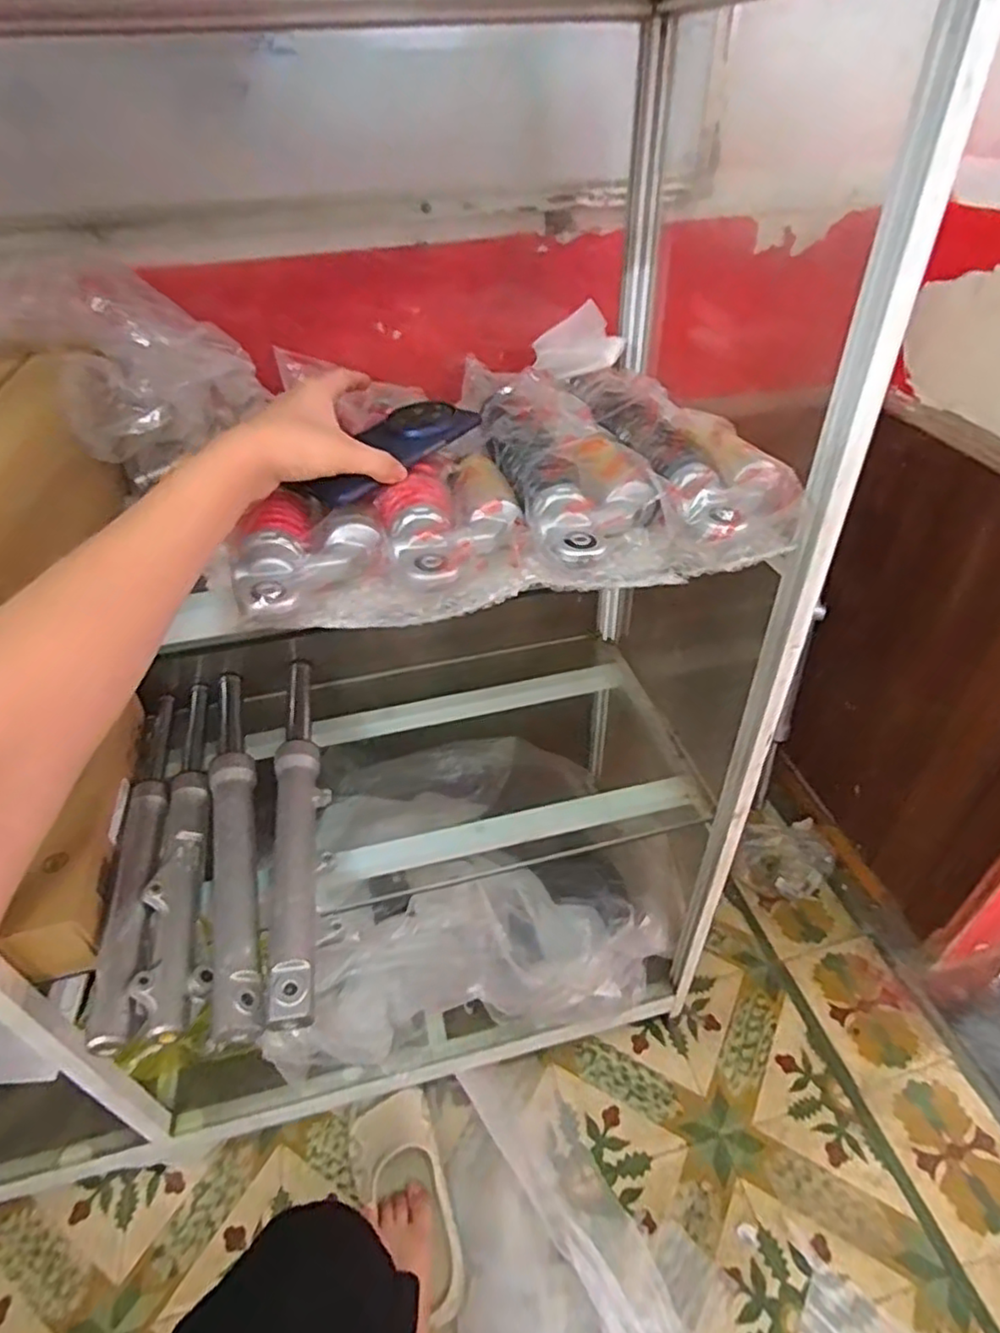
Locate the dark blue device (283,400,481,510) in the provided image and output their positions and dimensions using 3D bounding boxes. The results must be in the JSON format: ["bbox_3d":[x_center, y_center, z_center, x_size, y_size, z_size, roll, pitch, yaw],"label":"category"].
[{"bbox_3d":[-0.089,-0.171,0.532,0.067,0.017,0.164,19,48,23],"label":"dark blue device"}]

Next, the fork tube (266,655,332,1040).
[{"bbox_3d":[-0.224,0.161,0.752,0.056,0.041,0.458,-7,40,-5],"label":"fork tube"}]

